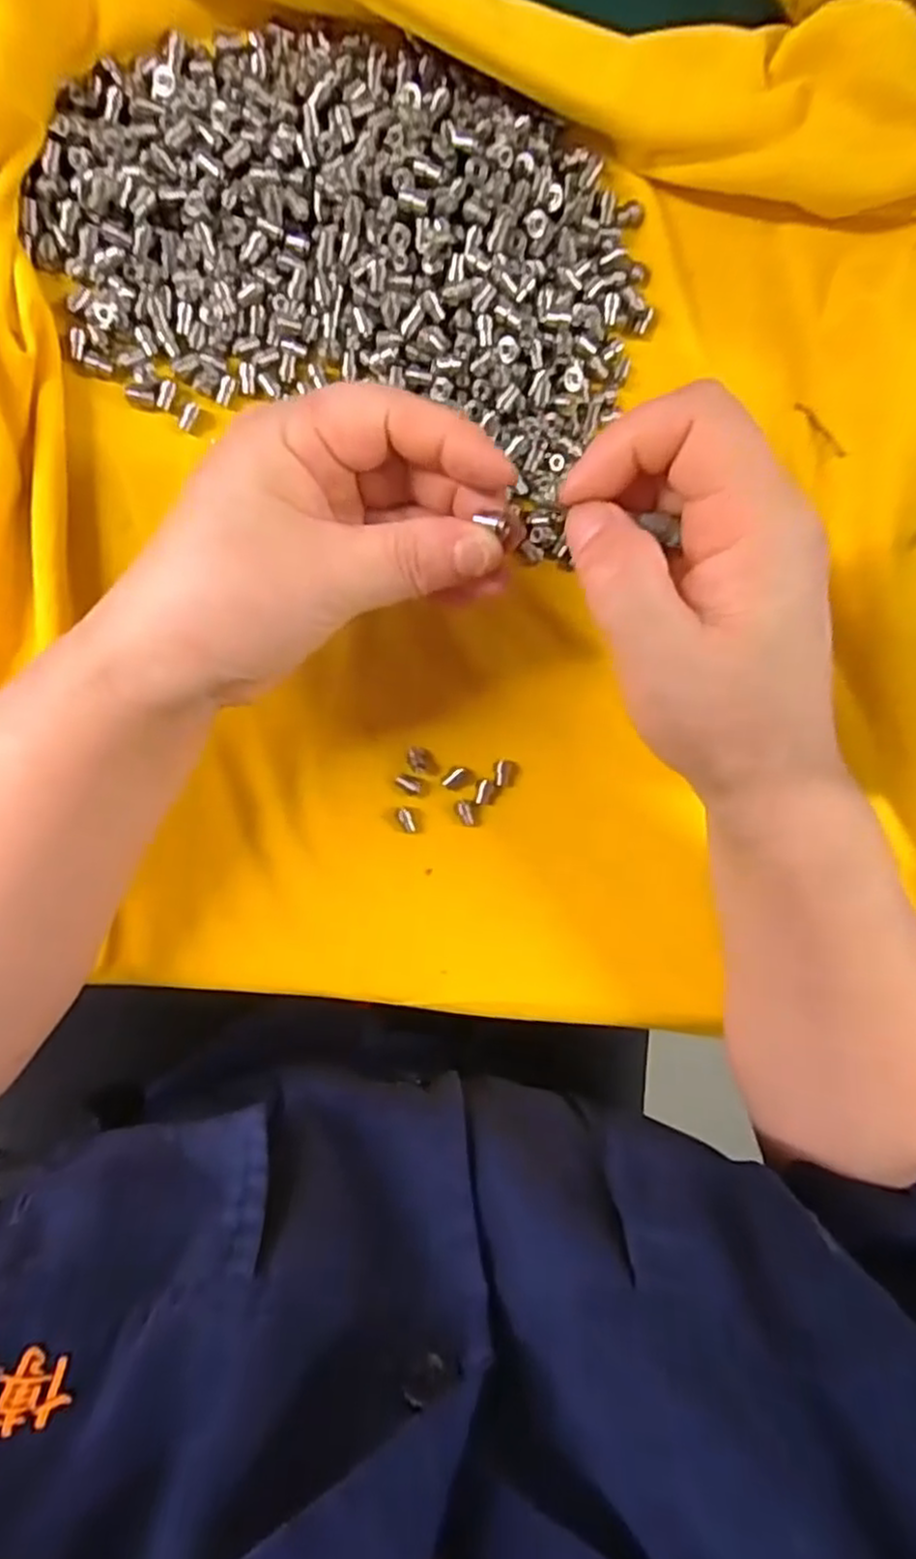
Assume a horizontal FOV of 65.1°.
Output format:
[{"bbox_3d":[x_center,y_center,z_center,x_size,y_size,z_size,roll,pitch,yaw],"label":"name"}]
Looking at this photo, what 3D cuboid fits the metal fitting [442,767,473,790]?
[{"bbox_3d":[0.000,0.000,0.283,0.012,0.005,0.008,-33,99,-2],"label":"metal fitting"}]

